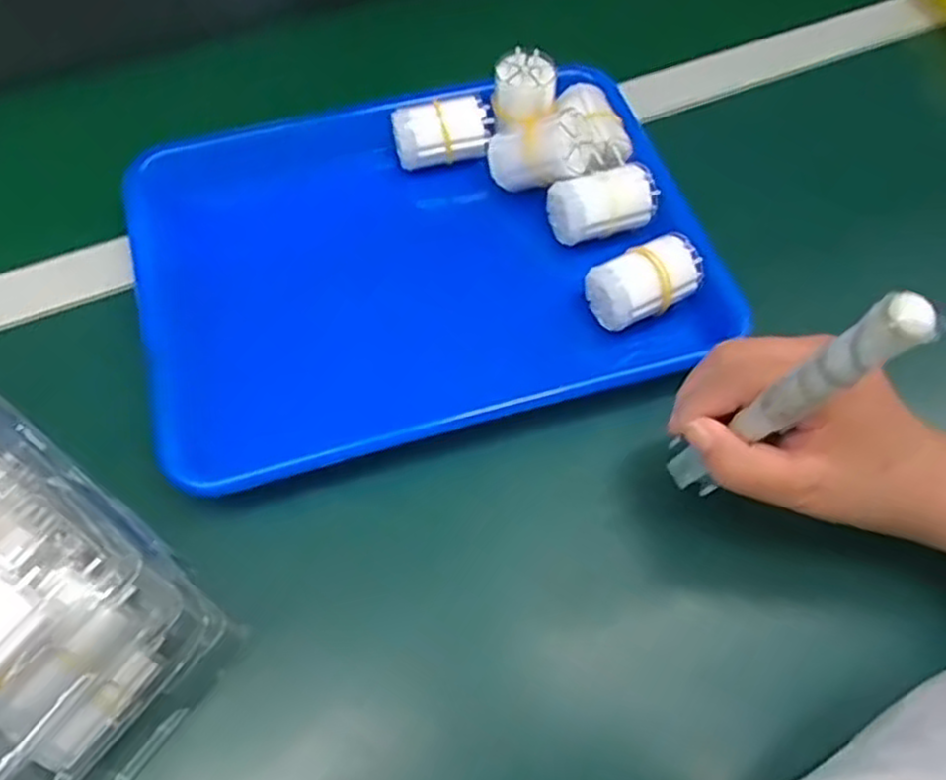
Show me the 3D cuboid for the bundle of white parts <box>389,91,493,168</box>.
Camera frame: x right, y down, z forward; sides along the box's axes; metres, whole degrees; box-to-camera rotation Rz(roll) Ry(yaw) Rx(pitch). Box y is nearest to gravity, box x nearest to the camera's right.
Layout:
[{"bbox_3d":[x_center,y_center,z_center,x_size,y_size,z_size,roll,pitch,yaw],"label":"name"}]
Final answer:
[{"bbox_3d":[-0.019,-0.170,0.495,0.061,0.032,0.036,-17,62,-11],"label":"bundle of white parts"}]

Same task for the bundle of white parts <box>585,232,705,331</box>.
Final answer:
[{"bbox_3d":[0.101,-0.062,0.438,0.062,0.033,0.034,-22,63,-14],"label":"bundle of white parts"}]

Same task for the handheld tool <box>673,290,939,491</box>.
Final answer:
[{"bbox_3d":[0.123,0.007,0.306,0.015,0.152,0.020,16,60,-9],"label":"handheld tool"}]

